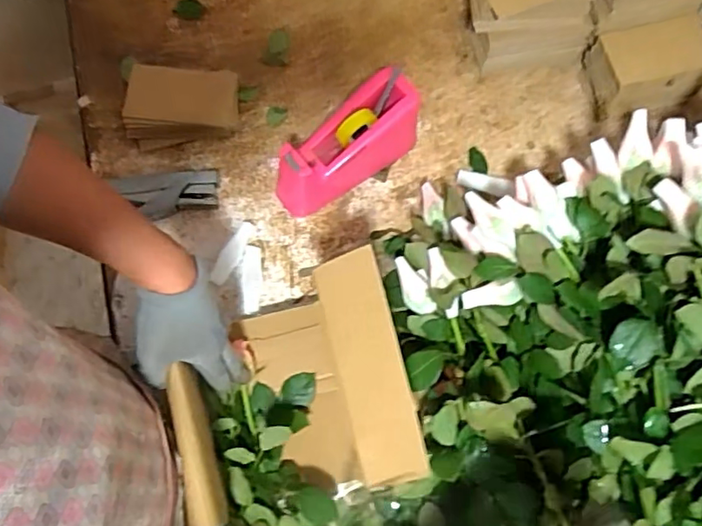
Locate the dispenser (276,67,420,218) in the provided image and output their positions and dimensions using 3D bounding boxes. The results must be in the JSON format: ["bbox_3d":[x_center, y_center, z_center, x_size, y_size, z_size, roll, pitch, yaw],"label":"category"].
[{"bbox_3d":[-0.009,-0.149,0.743,0.200,0.101,0.076,-36,77,-10],"label":"dispenser"}]

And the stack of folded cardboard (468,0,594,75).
[{"bbox_3d":[0.229,-0.331,0.762,0.167,0.138,0.091,-7,74,-3],"label":"stack of folded cardboard"}]

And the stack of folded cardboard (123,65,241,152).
[{"bbox_3d":[-0.223,-0.206,0.765,0.144,0.037,0.098,0,73,-1],"label":"stack of folded cardboard"}]

